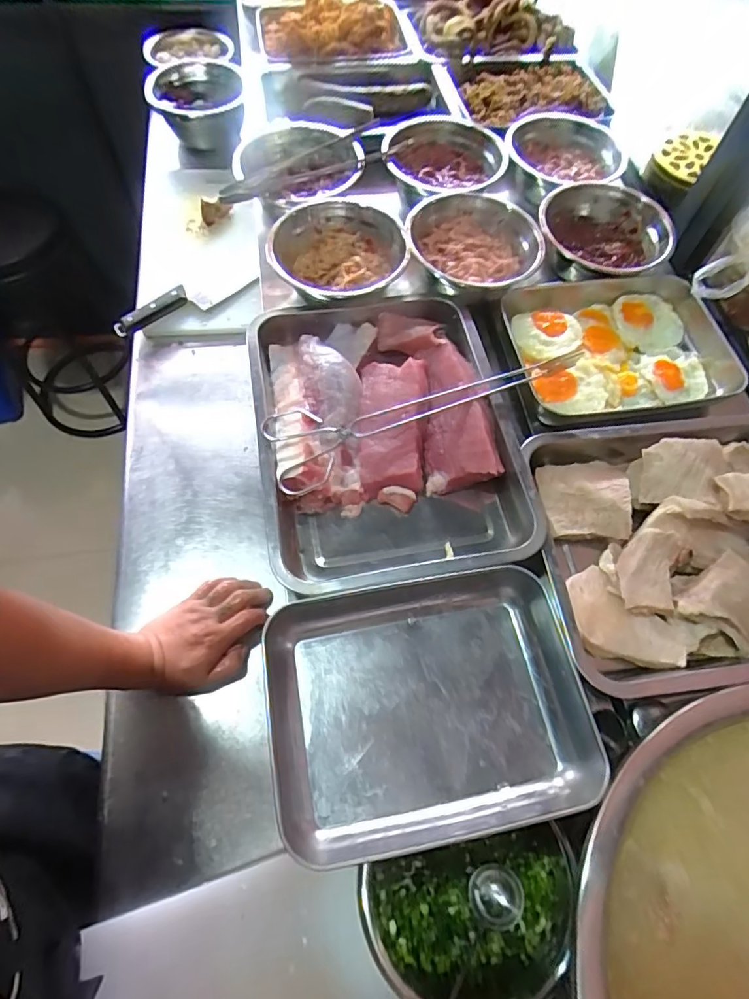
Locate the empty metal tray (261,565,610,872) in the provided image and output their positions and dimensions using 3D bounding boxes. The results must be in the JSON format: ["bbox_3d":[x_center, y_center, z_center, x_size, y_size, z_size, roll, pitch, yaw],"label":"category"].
[{"bbox_3d":[0.045,0.171,0.441,0.264,0.043,0.196,-9,64,-8],"label":"empty metal tray"}]

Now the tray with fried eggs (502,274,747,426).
[{"bbox_3d":[0.305,-0.186,0.628,0.287,0.057,0.209,-6,63,-7],"label":"tray with fried eggs"}]

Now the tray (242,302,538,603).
[{"bbox_3d":[0.008,-0.071,0.569,0.259,0.073,0.347,-8,64,-8],"label":"tray"}]

